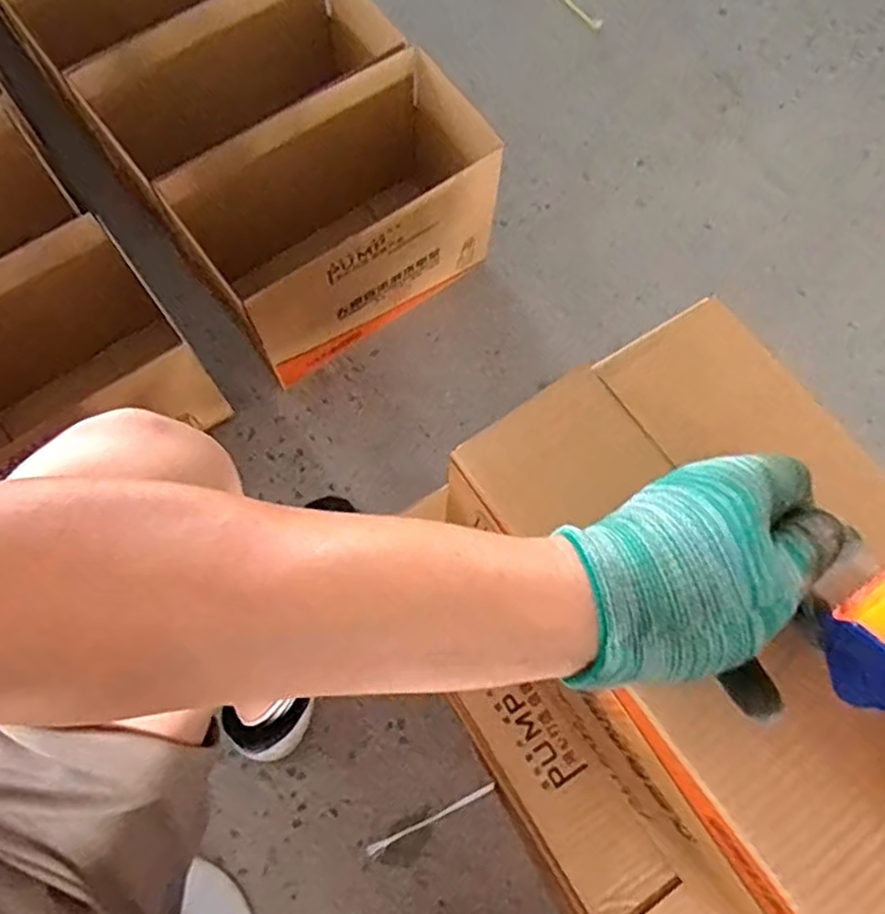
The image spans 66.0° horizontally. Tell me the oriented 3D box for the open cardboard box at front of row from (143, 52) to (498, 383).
[{"bbox_3d":[-0.120,-0.284,0.845,0.348,0.230,0.195,-35,76,-11],"label":"open cardboard box at front of row"}]

